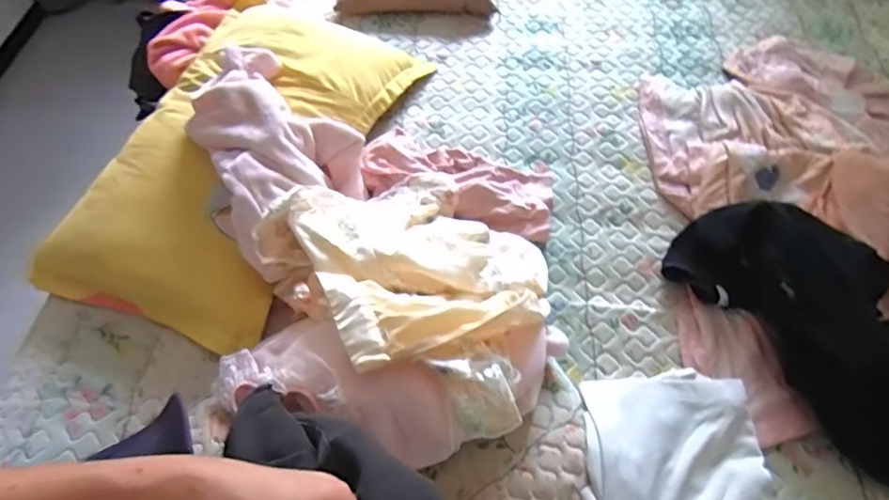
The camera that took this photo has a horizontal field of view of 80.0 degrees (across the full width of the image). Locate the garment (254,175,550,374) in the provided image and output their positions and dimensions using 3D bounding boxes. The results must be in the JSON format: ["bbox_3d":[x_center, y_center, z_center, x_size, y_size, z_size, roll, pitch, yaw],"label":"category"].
[{"bbox_3d":[-0.035,0.010,0.753,0.325,0.160,0.343,-1,59,1],"label":"garment"}]

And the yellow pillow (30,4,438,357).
[{"bbox_3d":[-0.349,-0.197,0.938,0.388,0.122,0.701,18,61,12],"label":"yellow pillow"}]

